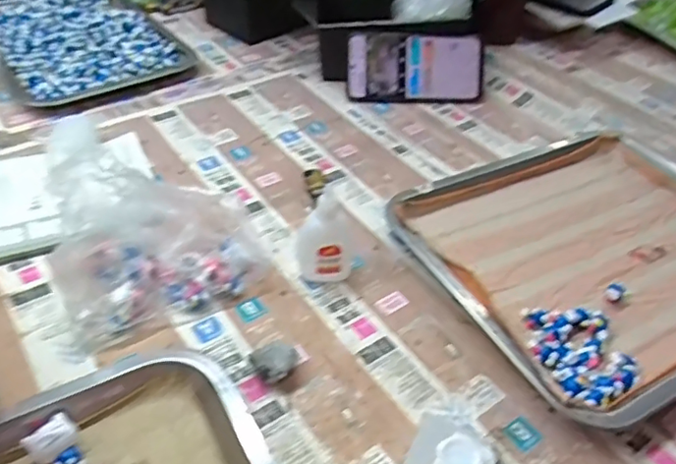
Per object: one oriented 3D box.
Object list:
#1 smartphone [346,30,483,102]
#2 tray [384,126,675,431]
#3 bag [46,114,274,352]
[{"bbox_3d":[0.093,-0.198,0.689,0.160,0.077,0.014,2,10,1],"label":"smartphone"},{"bbox_3d":[0.233,0.011,0.515,0.320,0.031,0.276,-19,49,-23],"label":"tray"},{"bbox_3d":[-0.141,-0.008,0.435,0.149,0.113,0.103,-19,49,-23],"label":"bag"}]

